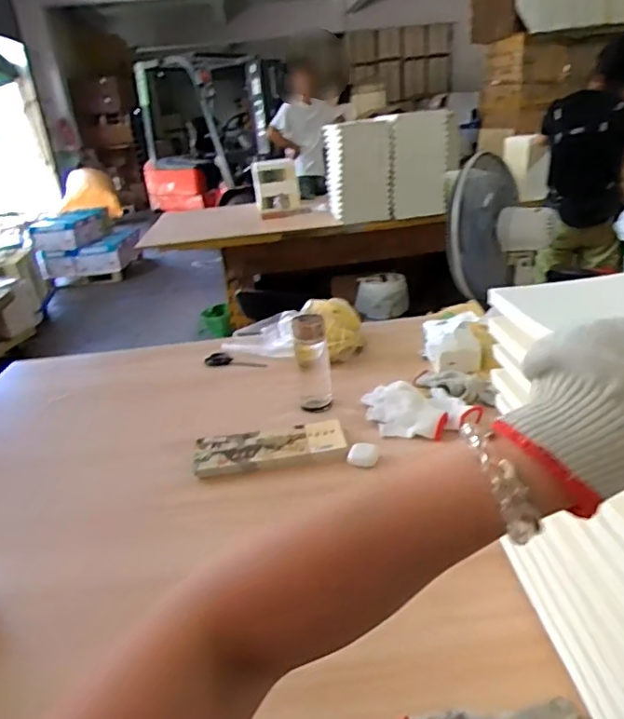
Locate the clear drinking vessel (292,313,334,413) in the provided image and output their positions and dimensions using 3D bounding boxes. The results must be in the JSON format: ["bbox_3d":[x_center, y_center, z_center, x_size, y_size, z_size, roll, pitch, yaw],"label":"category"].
[{"bbox_3d":[0.003,0.002,1.073,0.061,0.168,0.072,-6,24,1],"label":"clear drinking vessel"}]

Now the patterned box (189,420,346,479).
[{"bbox_3d":[-0.071,0.157,0.961,0.260,0.029,0.100,-8,24,-5],"label":"patterned box"}]

